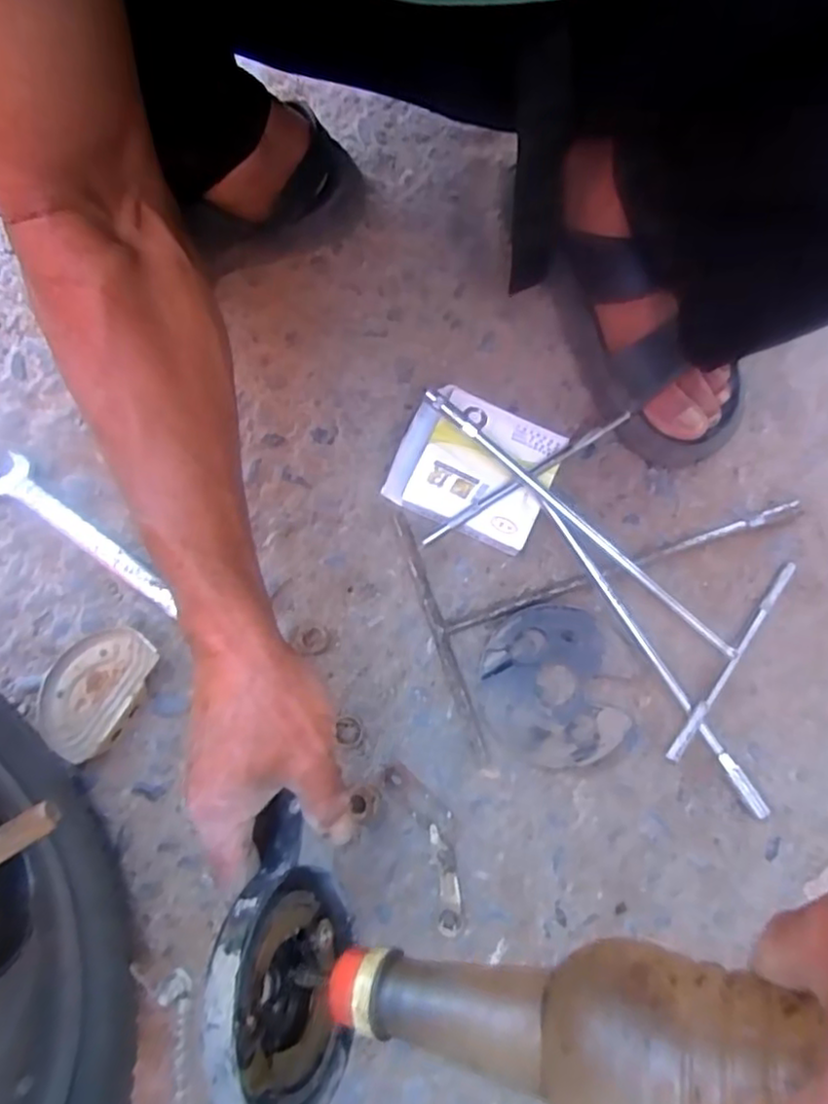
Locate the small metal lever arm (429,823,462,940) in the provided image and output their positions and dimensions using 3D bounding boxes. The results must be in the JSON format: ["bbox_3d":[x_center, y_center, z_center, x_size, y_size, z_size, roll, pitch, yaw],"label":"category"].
[{"bbox_3d":[0.022,0.221,0.451,0.016,0.006,0.069,-5,77,-1],"label":"small metal lever arm"}]

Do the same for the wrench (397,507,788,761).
[{"bbox_3d":[0.150,0.020,0.495,0.288,0.013,0.179,-17,77,-3],"label":"wrench"}]

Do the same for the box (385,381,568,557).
[{"bbox_3d":[0.045,-0.065,0.509,0.114,0.032,0.098,25,78,6],"label":"box"}]

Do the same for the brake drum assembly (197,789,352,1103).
[{"bbox_3d":[-0.072,0.204,0.317,0.041,0.101,0.155,-13,61,17],"label":"brake drum assembly"}]

